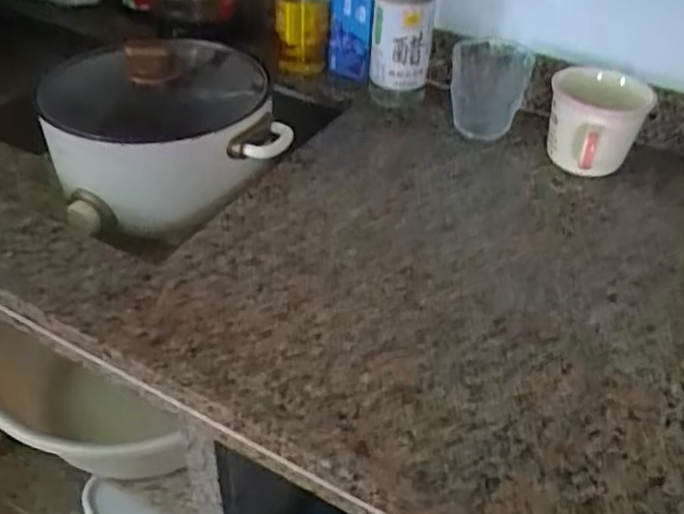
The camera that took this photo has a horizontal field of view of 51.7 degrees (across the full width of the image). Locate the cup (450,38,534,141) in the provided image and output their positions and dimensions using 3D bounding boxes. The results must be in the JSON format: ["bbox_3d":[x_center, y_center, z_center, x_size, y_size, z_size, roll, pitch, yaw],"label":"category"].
[{"bbox_3d":[0.153,-0.174,0.736,0.075,0.105,0.073,1,40,-1],"label":"cup"}]

